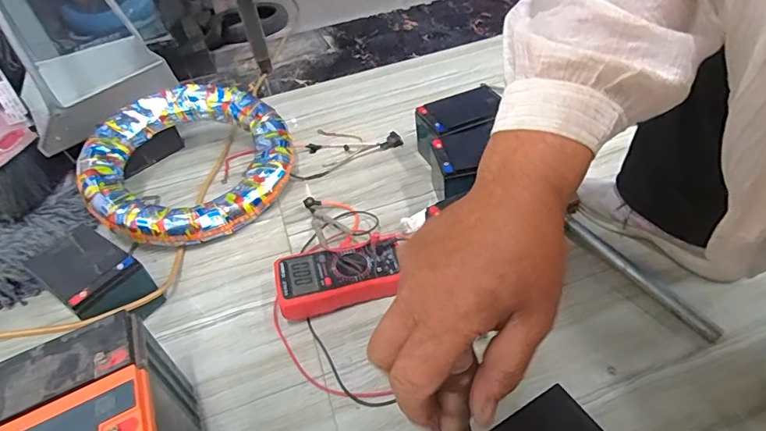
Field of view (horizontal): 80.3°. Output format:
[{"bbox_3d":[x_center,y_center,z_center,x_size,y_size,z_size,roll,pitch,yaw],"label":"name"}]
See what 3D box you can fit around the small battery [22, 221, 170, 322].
[{"bbox_3d":[-0.446,0.102,0.703,0.166,0.104,0.104,21,50,30],"label":"small battery"}]

